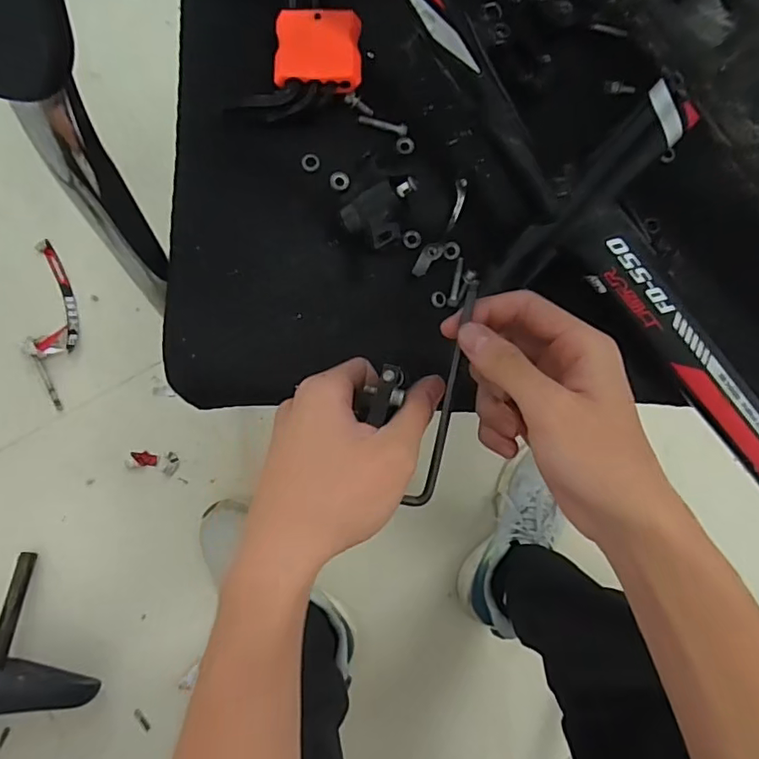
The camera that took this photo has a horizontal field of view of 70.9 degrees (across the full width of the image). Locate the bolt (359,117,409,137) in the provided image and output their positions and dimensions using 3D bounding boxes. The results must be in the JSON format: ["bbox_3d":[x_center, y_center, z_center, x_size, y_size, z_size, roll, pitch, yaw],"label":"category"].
[{"bbox_3d":[0.003,-0.171,0.357,0.033,0.004,0.007,15,85,-3],"label":"bolt"}]

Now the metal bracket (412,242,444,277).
[{"bbox_3d":[0.031,-0.078,0.349,0.013,0.004,0.029,36,66,-1],"label":"metal bracket"}]

